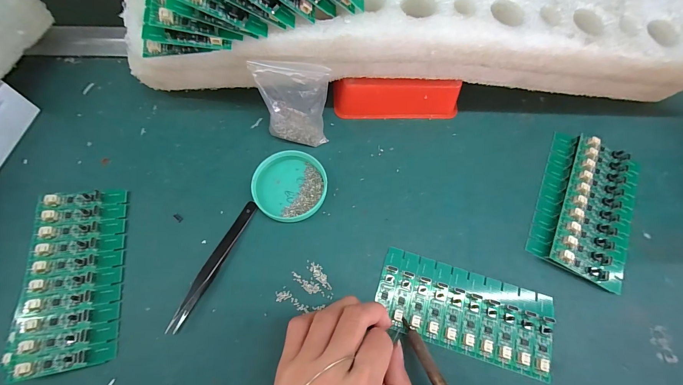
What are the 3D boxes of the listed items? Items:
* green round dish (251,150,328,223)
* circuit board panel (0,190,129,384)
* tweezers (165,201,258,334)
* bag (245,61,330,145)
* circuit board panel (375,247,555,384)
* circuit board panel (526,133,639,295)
[{"bbox_3d":[-0.047,-0.006,0.275,0.064,0.016,0.063,0,67,-1],"label":"green round dish"},{"bbox_3d":[-0.213,0.064,0.238,0.067,0.007,0.136,-1,66,-21],"label":"circuit board panel"},{"bbox_3d":[-0.105,0.057,0.248,0.011,0.010,0.116,23,68,8],"label":"tweezers"},{"bbox_3d":[-0.043,-0.076,0.271,0.062,0.078,0.028,5,67,1],"label":"bag"},{"bbox_3d":[0.099,0.094,0.241,0.138,0.006,0.062,19,68,7],"label":"circuit board panel"},{"bbox_3d":[0.227,0.010,0.273,0.078,0.017,0.137,26,69,9],"label":"circuit board panel"}]

